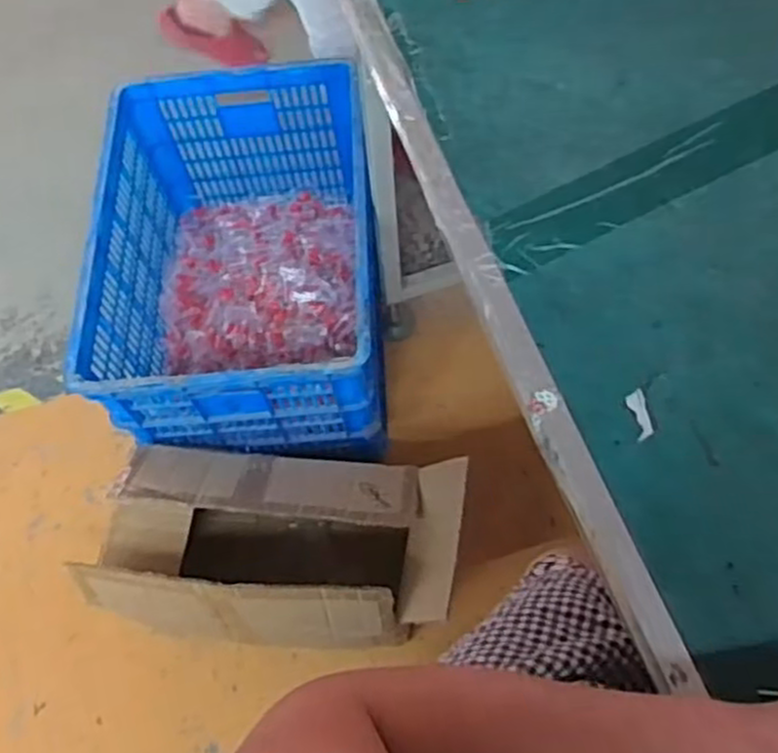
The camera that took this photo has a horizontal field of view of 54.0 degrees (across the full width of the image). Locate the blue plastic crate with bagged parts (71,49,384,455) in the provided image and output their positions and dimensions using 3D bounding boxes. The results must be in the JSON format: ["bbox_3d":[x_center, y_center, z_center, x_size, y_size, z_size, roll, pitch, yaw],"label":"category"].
[{"bbox_3d":[-0.240,-0.199,1.324,0.431,0.322,0.640,-5,63,3],"label":"blue plastic crate with bagged parts"}]

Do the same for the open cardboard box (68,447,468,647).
[{"bbox_3d":[-0.157,0.268,1.154,0.503,0.310,0.255,3,63,7],"label":"open cardboard box"}]

